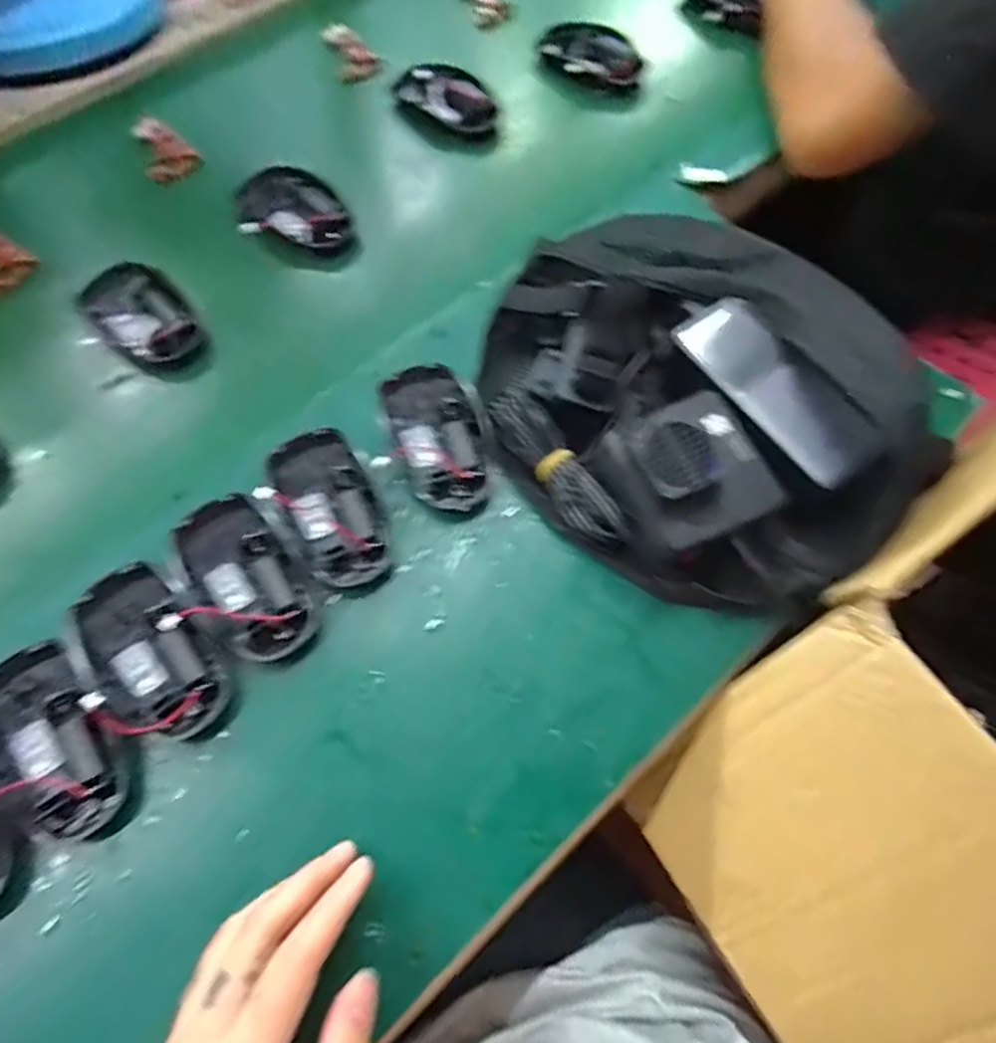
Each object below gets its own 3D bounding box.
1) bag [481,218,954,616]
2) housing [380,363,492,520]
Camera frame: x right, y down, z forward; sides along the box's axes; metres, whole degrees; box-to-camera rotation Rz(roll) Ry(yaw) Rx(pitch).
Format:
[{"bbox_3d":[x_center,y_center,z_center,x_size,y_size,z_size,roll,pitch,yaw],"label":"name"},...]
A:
[{"bbox_3d":[0.114,-0.083,0.395,0.224,0.062,0.281,-32,68,-13],"label":"bag"},{"bbox_3d":[-0.036,-0.054,0.410,0.053,0.027,0.108,-17,66,-6],"label":"housing"}]

